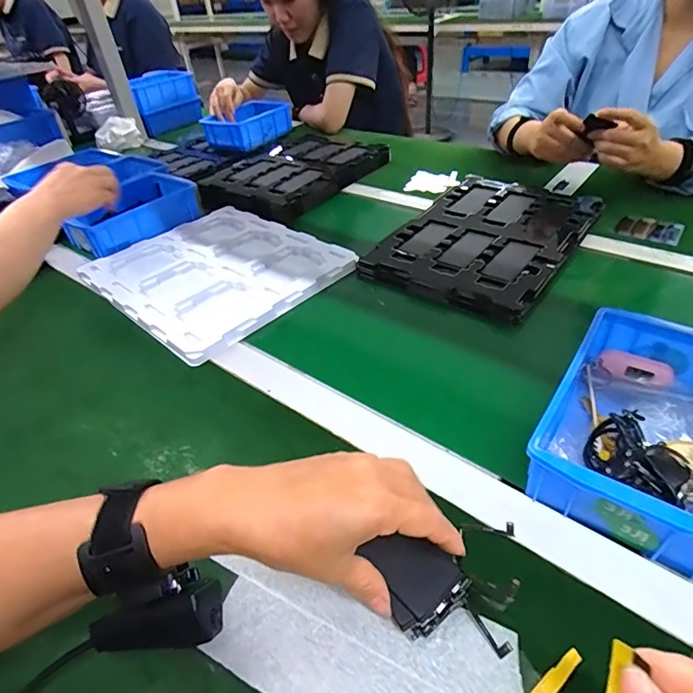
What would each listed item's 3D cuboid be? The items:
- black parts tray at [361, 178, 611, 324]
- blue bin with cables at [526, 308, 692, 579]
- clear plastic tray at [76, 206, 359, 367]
[{"bbox_3d":[0.204,-0.163,0.658,0.227,0.028,0.331,25,49,30],"label":"black parts tray"},{"bbox_3d":[0.238,0.060,0.360,0.130,0.059,0.200,23,48,30],"label":"blue bin with cables"},{"bbox_3d":[-0.185,-0.112,0.650,0.307,0.020,0.273,29,51,34],"label":"clear plastic tray"}]

